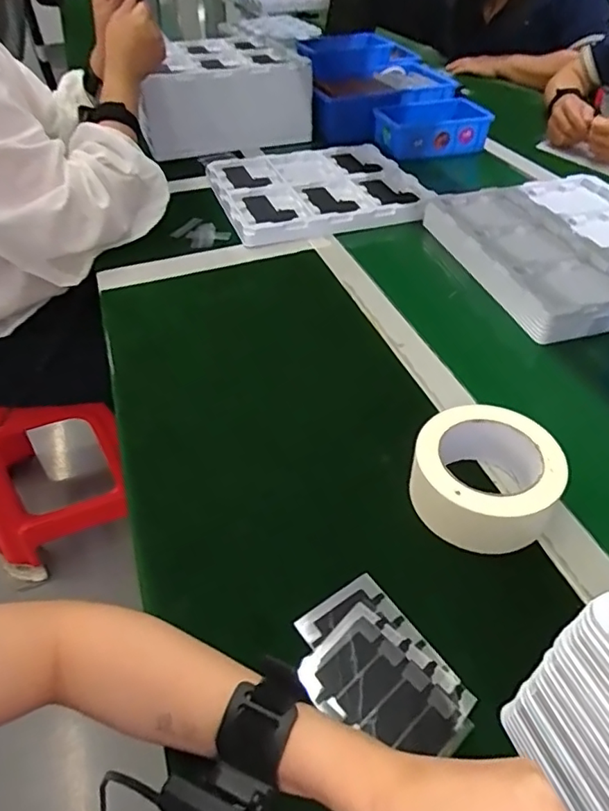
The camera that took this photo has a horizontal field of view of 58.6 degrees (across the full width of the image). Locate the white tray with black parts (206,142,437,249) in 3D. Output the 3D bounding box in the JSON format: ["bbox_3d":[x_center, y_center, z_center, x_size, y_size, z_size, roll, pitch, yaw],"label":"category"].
[{"bbox_3d":[0.018,-0.356,0.878,0.306,0.021,0.302,-14,45,-12],"label":"white tray with black parts"}]

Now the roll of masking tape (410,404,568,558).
[{"bbox_3d":[0.143,0.054,0.427,0.107,0.055,0.095,19,47,20],"label":"roll of masking tape"}]

